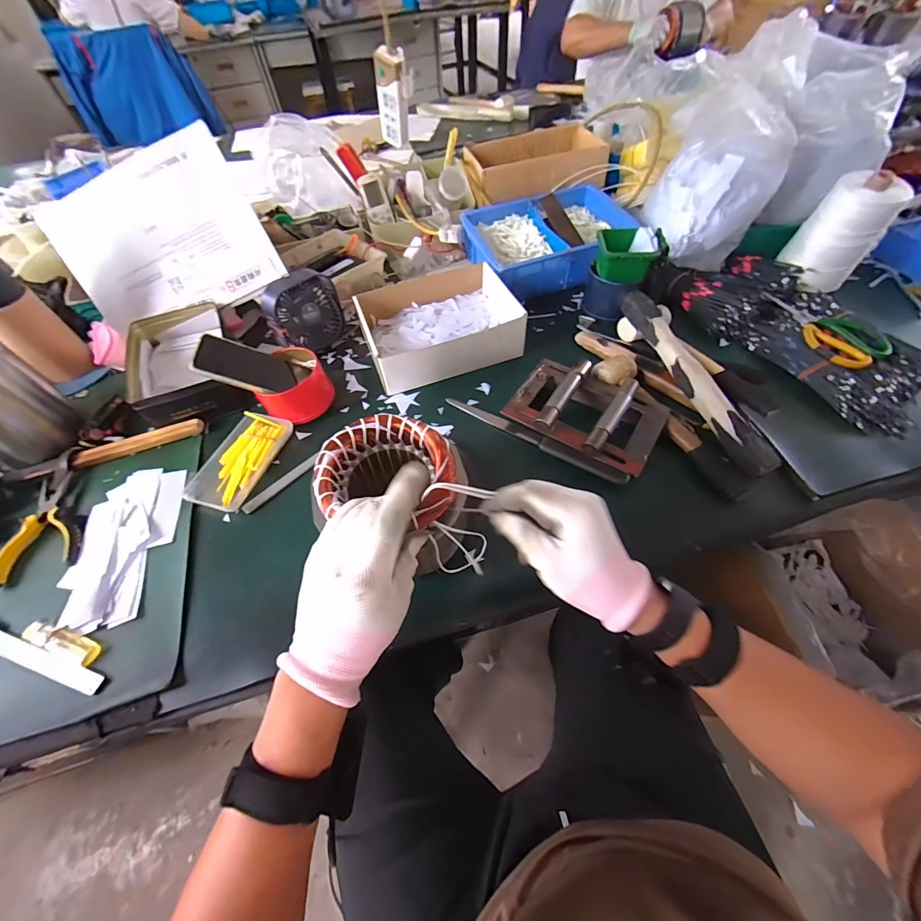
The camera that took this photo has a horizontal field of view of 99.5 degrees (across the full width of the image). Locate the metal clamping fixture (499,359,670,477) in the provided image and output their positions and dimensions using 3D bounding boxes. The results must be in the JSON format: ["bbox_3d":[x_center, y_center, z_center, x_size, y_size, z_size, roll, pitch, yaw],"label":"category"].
[{"bbox_3d":[0.174,-0.069,0.540,0.197,0.045,0.143,31,63,21],"label":"metal clamping fixture"}]

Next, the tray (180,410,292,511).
[{"bbox_3d":[-0.308,-0.004,0.543,0.083,0.012,0.150,14,58,12],"label":"tray"}]

